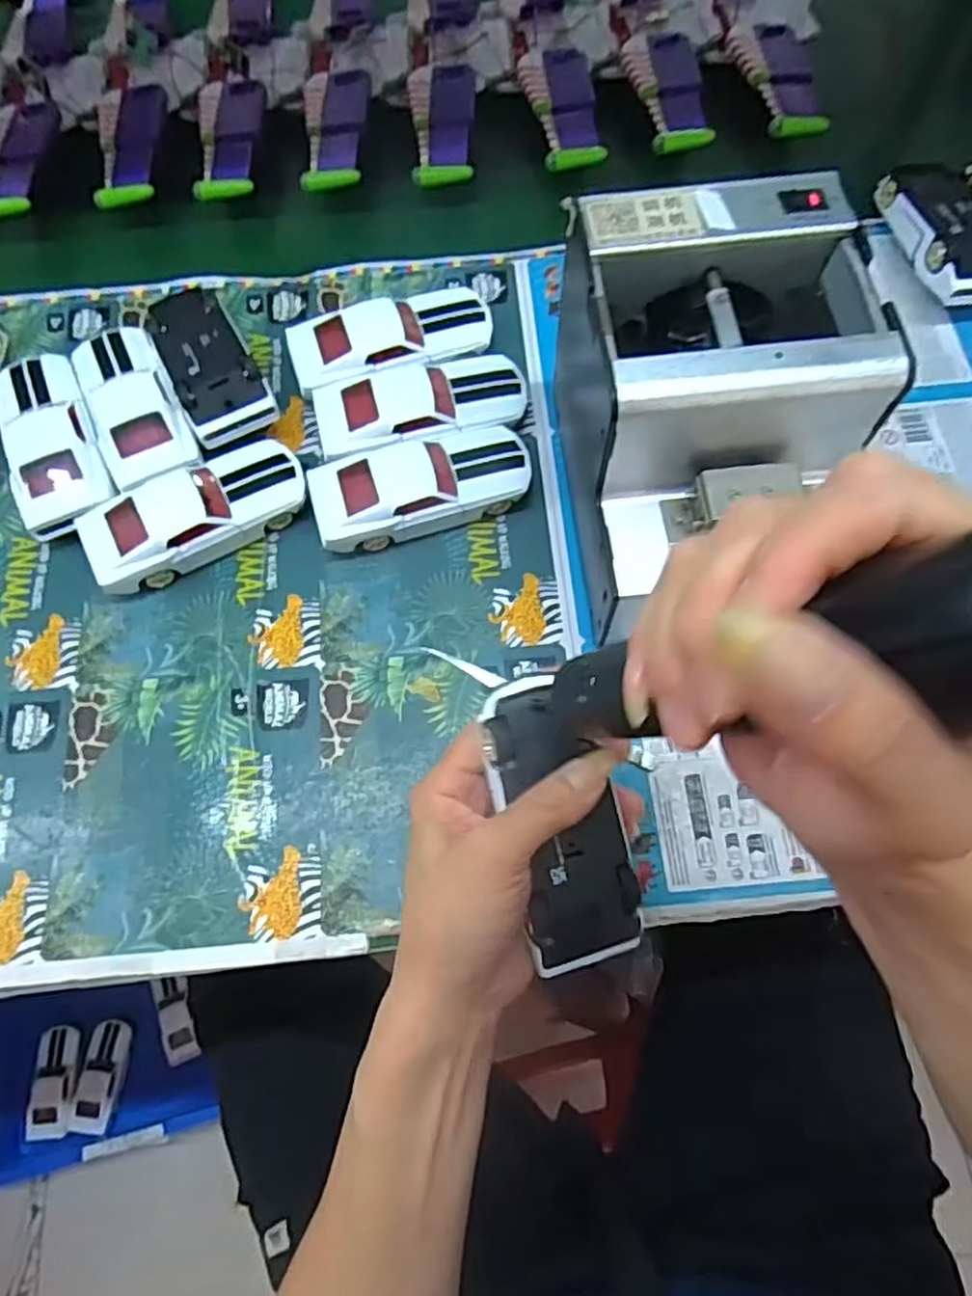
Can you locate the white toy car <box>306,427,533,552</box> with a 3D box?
[{"bbox_3d":[-0.037,-0.096,0.422,0.128,0.034,0.050,-15,69,-4],"label":"white toy car"}]

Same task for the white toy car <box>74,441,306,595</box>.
[{"bbox_3d":[-0.169,-0.080,0.420,0.127,0.031,0.051,-28,70,-9],"label":"white toy car"}]

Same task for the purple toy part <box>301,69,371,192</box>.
[{"bbox_3d":[-0.113,-0.383,0.523,0.047,0.016,0.118,0,69,2],"label":"purple toy part"}]

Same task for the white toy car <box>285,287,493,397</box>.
[{"bbox_3d":[-0.061,-0.199,0.460,0.131,0.034,0.066,-17,70,-5],"label":"white toy car"}]

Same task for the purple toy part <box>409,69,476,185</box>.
[{"bbox_3d":[-0.032,-0.390,0.524,0.048,0.011,0.117,-3,69,1],"label":"purple toy part"}]

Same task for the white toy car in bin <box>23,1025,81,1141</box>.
[{"bbox_3d":[-0.582,0.586,0.954,0.051,0.028,0.136,3,69,3],"label":"white toy car in bin"}]

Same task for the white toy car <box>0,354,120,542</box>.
[{"bbox_3d":[-0.268,-0.127,0.439,0.057,0.032,0.125,-26,70,-8],"label":"white toy car"}]

